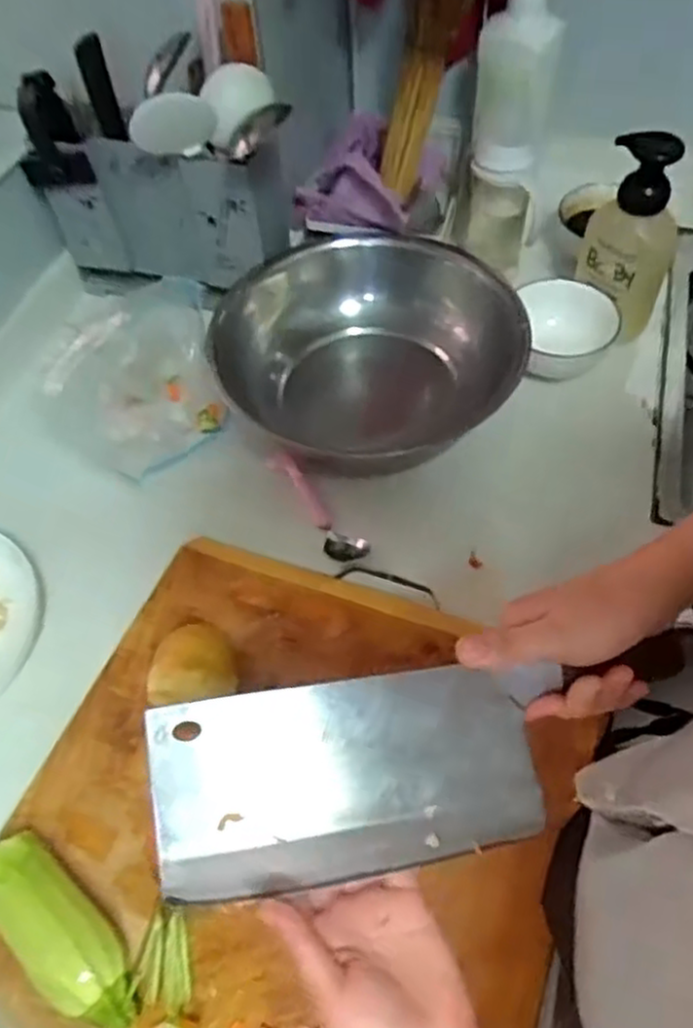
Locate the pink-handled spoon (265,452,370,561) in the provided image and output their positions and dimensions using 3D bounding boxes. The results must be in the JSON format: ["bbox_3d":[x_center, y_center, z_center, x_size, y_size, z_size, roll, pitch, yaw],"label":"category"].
[{"bbox_3d":[-0.030,-0.008,0.656,0.032,0.015,0.131,-31,60,-16],"label":"pink-handled spoon"}]

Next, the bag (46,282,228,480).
[{"bbox_3d":[-0.193,-0.110,0.666,0.150,0.136,0.088,-38,61,-20],"label":"bag"}]

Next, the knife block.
[{"bbox_3d":[-0.185,-0.325,0.737,0.235,0.224,0.086,7,57,8],"label":"knife block"}]

